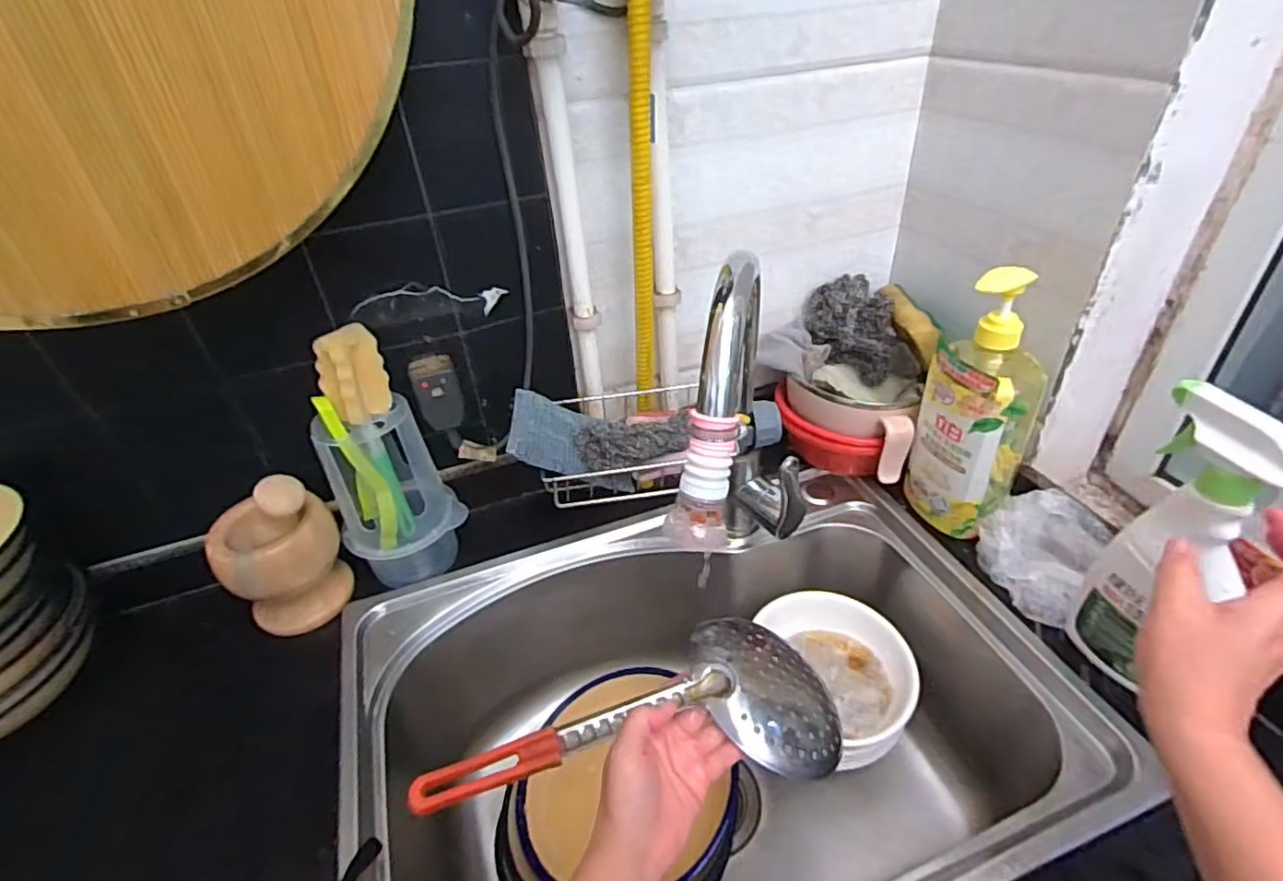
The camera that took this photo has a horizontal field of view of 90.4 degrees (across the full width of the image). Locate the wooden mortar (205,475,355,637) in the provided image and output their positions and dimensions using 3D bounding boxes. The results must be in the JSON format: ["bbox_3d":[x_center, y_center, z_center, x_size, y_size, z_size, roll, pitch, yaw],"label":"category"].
[{"bbox_3d":[-0.346,0.102,0.600,0.094,0.151,0.095,9,39,17],"label":"wooden mortar"}]

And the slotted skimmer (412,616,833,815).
[{"bbox_3d":[-0.007,0.209,0.483,0.311,0.056,0.122,-8,37,-10],"label":"slotted skimmer"}]

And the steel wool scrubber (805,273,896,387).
[{"bbox_3d":[0.241,-0.129,0.739,0.098,0.103,0.070,10,40,18],"label":"steel wool scrubber"}]

